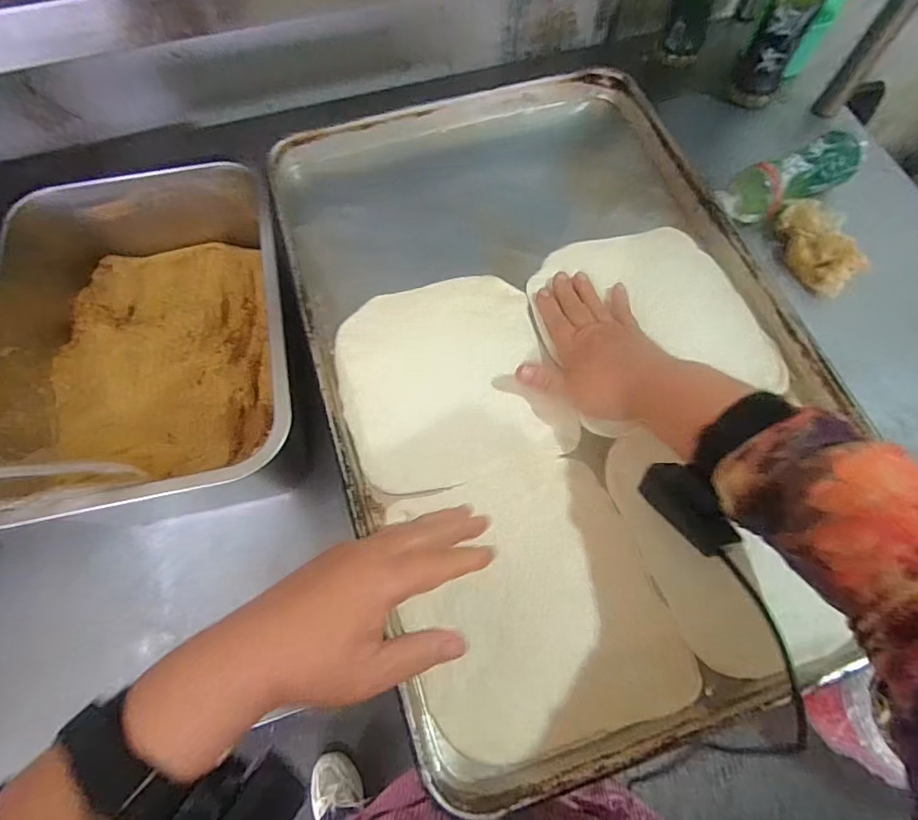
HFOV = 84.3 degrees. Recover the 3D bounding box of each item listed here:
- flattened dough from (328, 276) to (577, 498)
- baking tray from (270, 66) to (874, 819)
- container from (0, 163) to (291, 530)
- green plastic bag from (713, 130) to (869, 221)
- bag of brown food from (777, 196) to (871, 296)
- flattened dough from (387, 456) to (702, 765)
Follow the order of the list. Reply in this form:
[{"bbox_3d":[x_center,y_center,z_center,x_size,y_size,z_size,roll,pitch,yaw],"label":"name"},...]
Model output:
[{"bbox_3d":[-0.011,-0.029,0.440,0.175,0.009,0.183,-16,68,-6],"label":"flattened dough"},{"bbox_3d":[0.084,-0.070,0.440,0.405,0.063,0.610,-17,68,-7],"label":"baking tray"},{"bbox_3d":[-0.294,-0.062,0.514,0.262,0.157,0.352,-12,67,-5],"label":"container"},{"bbox_3d":[0.418,-0.293,0.651,0.207,0.050,0.066,-27,69,-11],"label":"green plastic bag"},{"bbox_3d":[0.455,-0.207,0.640,0.074,0.033,0.131,-16,68,-6],"label":"bag of brown food"},{"bbox_3d":[0.053,0.138,0.372,0.176,0.009,0.191,-19,68,-8],"label":"flattened dough"}]

